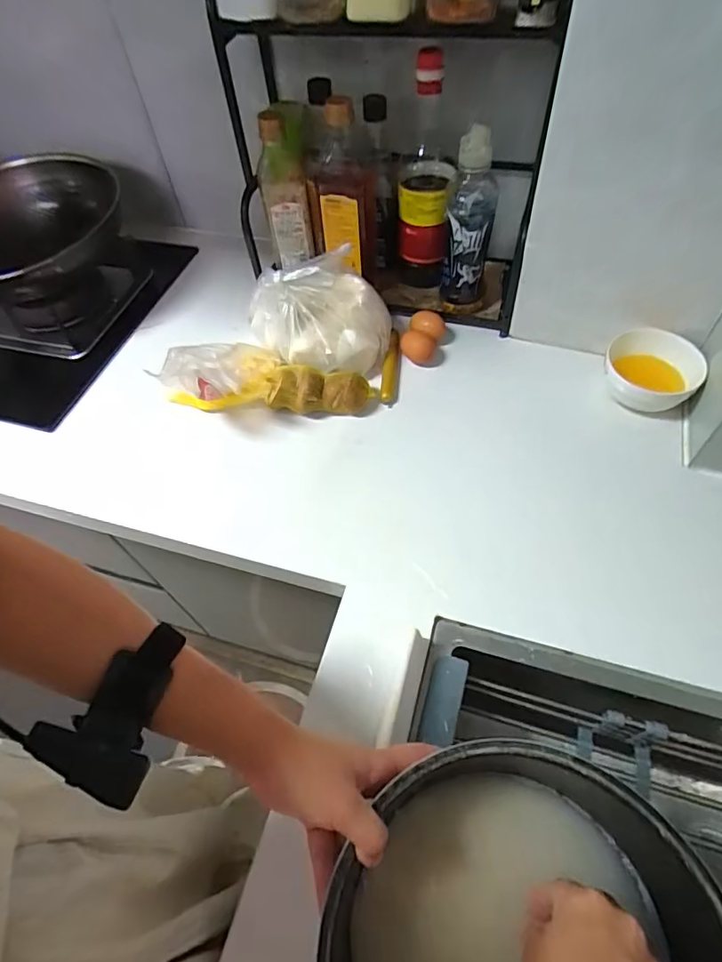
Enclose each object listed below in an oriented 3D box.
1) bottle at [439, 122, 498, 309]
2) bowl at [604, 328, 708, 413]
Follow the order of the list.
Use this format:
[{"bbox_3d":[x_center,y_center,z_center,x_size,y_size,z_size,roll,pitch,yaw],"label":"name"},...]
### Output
[{"bbox_3d":[0.144,-0.337,0.696,0.061,0.233,0.057,5,57,8],"label":"bottle"},{"bbox_3d":[0.370,-0.139,0.658,0.113,0.054,0.104,-2,56,3],"label":"bowl"}]

